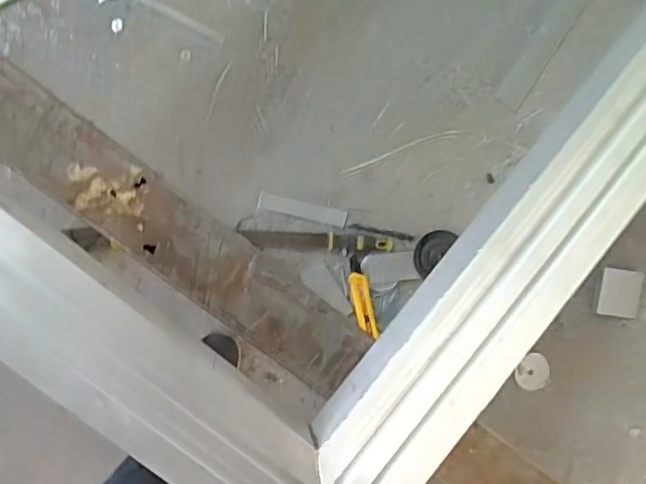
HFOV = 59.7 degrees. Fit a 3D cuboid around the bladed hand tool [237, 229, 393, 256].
[{"bbox_3d":[-0.011,0.001,0.991,0.265,0.023,0.033,4,92,-7],"label":"bladed hand tool"}]

